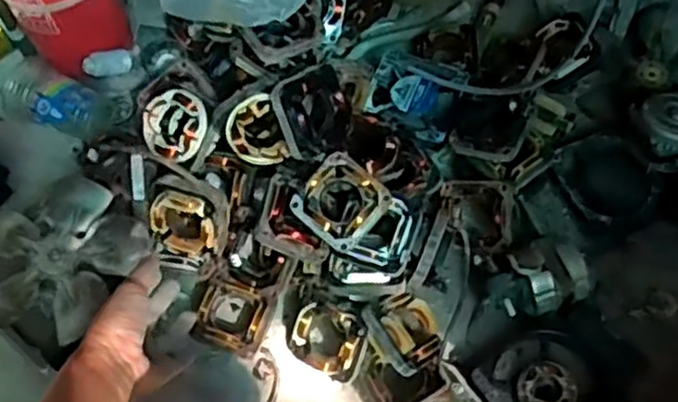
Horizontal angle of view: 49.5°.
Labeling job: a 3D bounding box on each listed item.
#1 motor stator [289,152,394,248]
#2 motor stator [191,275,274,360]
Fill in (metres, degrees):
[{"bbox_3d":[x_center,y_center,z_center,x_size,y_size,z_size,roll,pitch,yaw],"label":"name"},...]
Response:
[{"bbox_3d":[0.003,0.002,0.762,0.078,0.039,0.082,38,69,17],"label":"motor stator"},{"bbox_3d":[-0.117,0.129,0.816,0.082,0.035,0.074,16,65,8],"label":"motor stator"}]

